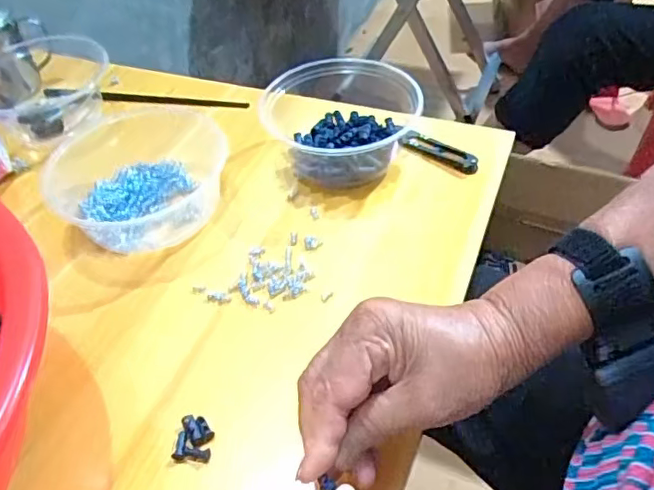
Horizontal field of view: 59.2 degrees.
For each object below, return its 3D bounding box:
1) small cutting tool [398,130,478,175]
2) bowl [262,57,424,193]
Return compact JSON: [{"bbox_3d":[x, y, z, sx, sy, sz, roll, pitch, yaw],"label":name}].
[{"bbox_3d":[0.100,-0.086,0.517,0.079,0.009,0.023,26,50,29],"label":"small cutting tool"},{"bbox_3d":[0.009,-0.109,0.511,0.129,0.063,0.149,8,49,11],"label":"bowl"}]

